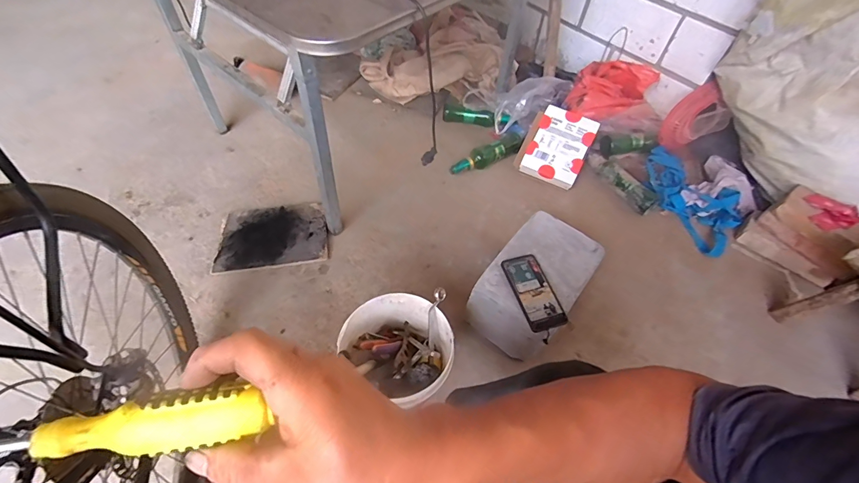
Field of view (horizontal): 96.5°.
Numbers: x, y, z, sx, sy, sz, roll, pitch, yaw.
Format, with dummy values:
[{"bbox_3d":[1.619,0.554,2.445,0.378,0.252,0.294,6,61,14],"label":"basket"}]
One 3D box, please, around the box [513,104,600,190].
[{"bbox_3d":[0.402,-0.304,1.225,0.197,0.063,0.238,25,90,14],"label":"box"}]

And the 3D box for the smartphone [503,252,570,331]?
[{"bbox_3d":[0.210,0.099,0.772,0.077,0.013,0.163,-11,56,-12],"label":"smartphone"}]

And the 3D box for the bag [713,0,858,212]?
[{"bbox_3d":[0.975,-0.323,0.866,0.580,0.479,0.240,32,58,18],"label":"bag"}]

